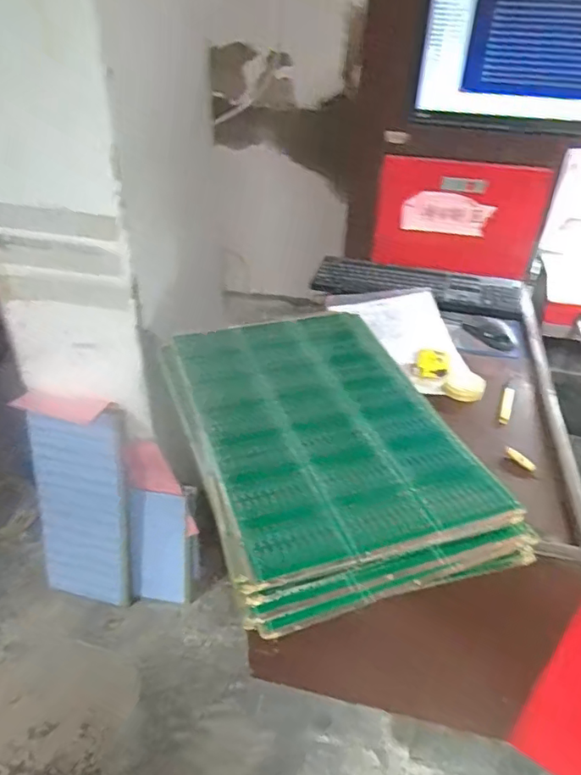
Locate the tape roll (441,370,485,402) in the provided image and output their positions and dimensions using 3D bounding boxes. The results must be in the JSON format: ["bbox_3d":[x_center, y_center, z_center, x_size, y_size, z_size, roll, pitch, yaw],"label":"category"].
[{"bbox_3d":[0.298,-0.004,0.938,0.063,0.022,0.063,-1,41,1],"label":"tape roll"}]

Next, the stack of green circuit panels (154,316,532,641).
[{"bbox_3d":[0.035,0.034,0.764,0.345,0.057,0.551,-15,43,-13],"label":"stack of green circuit panels"}]

